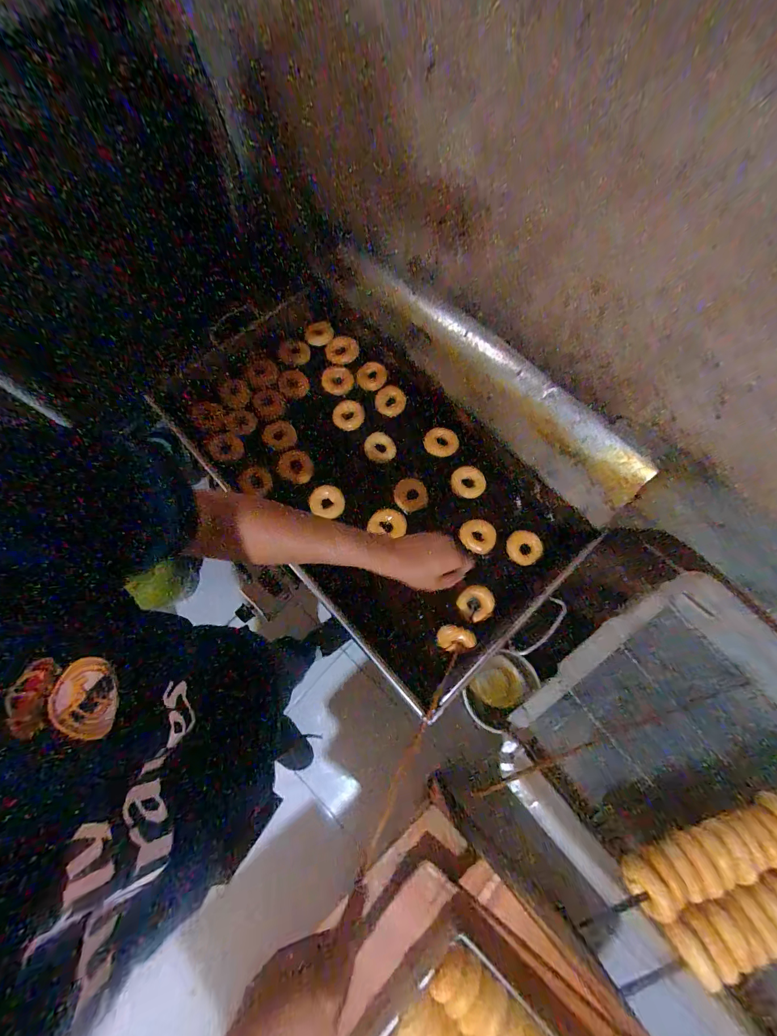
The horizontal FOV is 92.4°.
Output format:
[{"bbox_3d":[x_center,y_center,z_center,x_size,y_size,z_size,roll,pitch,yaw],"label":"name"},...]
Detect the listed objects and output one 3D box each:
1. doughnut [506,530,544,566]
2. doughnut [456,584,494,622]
[{"bbox_3d":[0.286,0.063,0.786,0.065,0.020,0.072,-13,73,-4],"label":"doughnut"},{"bbox_3d":[0.173,0.167,0.732,0.071,0.018,0.067,0,73,0],"label":"doughnut"}]

